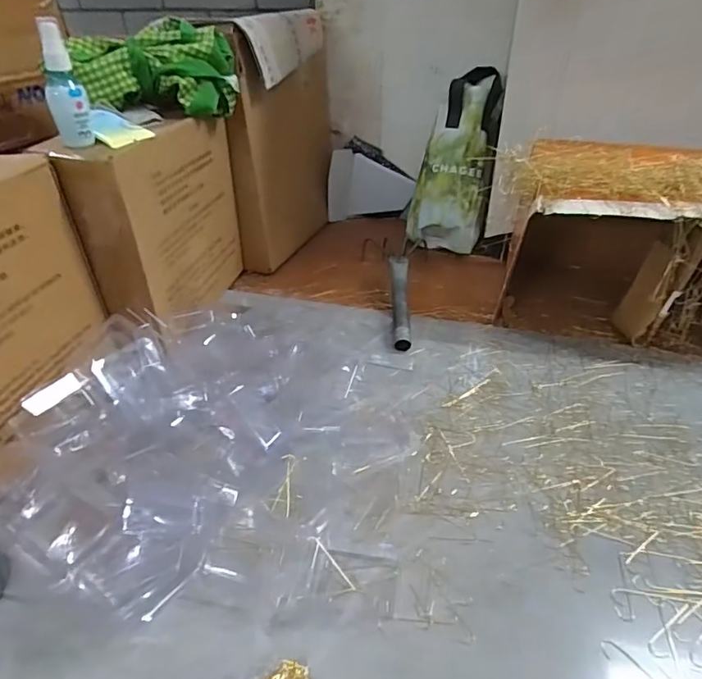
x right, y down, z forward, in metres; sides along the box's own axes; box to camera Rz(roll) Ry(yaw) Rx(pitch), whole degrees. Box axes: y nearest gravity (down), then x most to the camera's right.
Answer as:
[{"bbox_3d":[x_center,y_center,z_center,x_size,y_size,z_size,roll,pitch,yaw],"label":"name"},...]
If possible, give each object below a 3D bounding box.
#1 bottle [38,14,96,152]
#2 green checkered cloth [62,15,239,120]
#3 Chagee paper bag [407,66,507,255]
[{"bbox_3d":[-0.300,-0.267,0.532,0.034,0.116,0.043,-15,38,-20],"label":"bottle"},{"bbox_3d":[-0.253,-0.346,0.658,0.206,0.095,0.088,-14,37,-18],"label":"green checkered cloth"},{"bbox_3d":[0.196,-0.326,0.921,0.129,0.321,0.083,18,14,24],"label":"Chagee paper bag"}]

